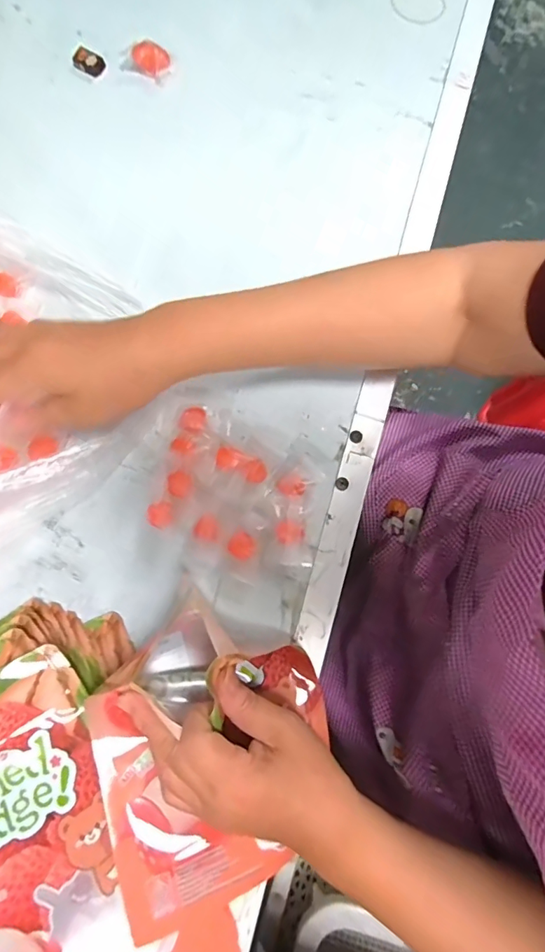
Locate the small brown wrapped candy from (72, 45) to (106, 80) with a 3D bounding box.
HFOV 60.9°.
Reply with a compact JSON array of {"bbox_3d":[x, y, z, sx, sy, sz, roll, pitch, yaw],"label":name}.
[{"bbox_3d":[-0.170,-0.385,0.429,0.028,0.008,0.021,38,82,8],"label":"small brown wrapped candy"}]

